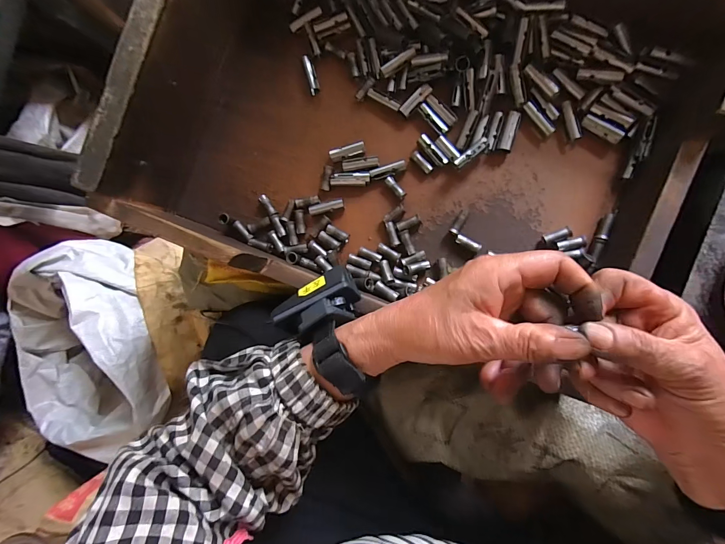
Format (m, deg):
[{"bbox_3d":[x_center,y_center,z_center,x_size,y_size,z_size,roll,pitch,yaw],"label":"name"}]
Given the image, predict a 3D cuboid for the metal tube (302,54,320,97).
[{"bbox_3d":[-0.054,-0.207,0.358,0.011,0.007,0.039,-14,87,9],"label":"metal tube"}]

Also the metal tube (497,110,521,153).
[{"bbox_3d":[0.141,-0.134,0.330,0.014,0.009,0.037,16,92,10],"label":"metal tube"}]

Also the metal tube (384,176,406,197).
[{"bbox_3d":[0.033,-0.085,0.346,0.008,0.008,0.025,-40,83,7],"label":"metal tube"}]

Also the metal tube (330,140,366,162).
[{"bbox_3d":[-0.015,-0.122,0.351,0.036,0.008,0.014,-8,88,10],"label":"metal tube"}]

